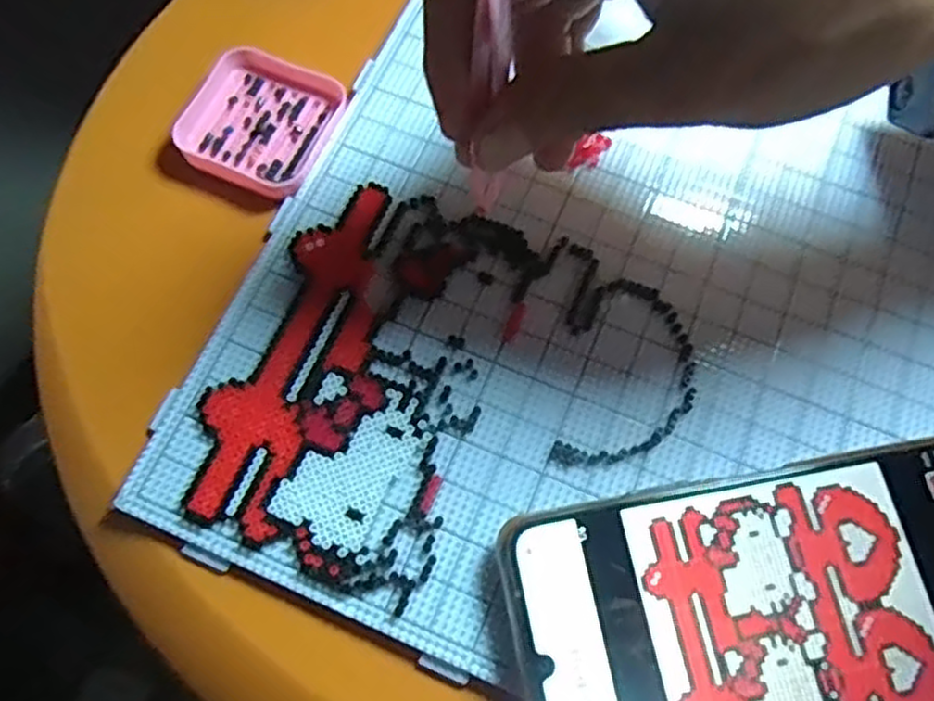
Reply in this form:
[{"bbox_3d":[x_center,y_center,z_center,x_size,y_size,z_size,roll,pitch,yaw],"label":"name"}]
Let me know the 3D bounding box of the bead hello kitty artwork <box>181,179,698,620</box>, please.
[{"bbox_3d":[-0.005,0.015,0.231,0.128,0.005,0.123,21,71,8],"label":"bead hello kitty artwork"}]

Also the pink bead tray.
[{"bbox_3d":[-0.074,-0.082,0.266,0.048,0.010,0.050,21,71,8],"label":"pink bead tray"}]

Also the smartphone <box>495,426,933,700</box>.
[{"bbox_3d":[0.098,0.071,0.206,0.168,0.014,0.082,-11,70,-4],"label":"smartphone"}]

